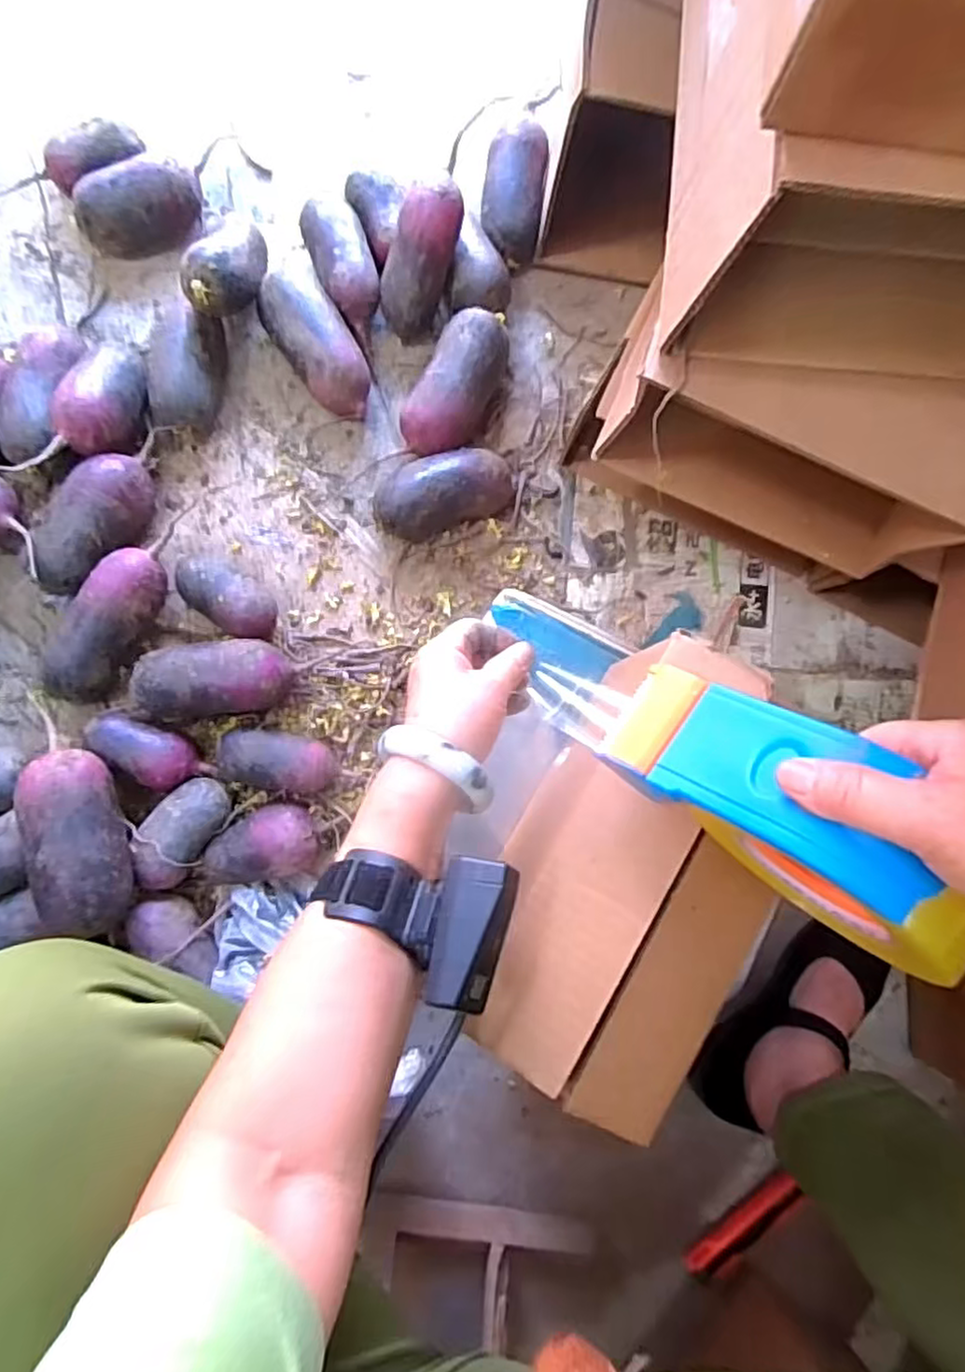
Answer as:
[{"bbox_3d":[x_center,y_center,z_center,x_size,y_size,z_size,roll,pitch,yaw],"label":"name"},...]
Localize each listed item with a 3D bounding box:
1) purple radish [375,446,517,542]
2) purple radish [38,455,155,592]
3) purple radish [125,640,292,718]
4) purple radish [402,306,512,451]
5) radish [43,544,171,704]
[{"bbox_3d":[-0.035,-0.183,0.646,0.136,0.061,0.069,-20,86,-6],"label":"purple radish"},{"bbox_3d":[-0.348,-0.142,0.617,0.059,0.069,0.136,24,83,-2],"label":"purple radish"},{"bbox_3d":[-0.238,-0.006,0.608,0.131,0.065,0.064,-6,85,-5],"label":"purple radish"},{"bbox_3d":[-0.025,-0.281,0.654,0.070,0.068,0.138,26,83,-2],"label":"purple radish"},{"bbox_3d":[-0.338,-0.054,0.617,0.056,0.065,0.146,33,83,-1],"label":"radish"}]

